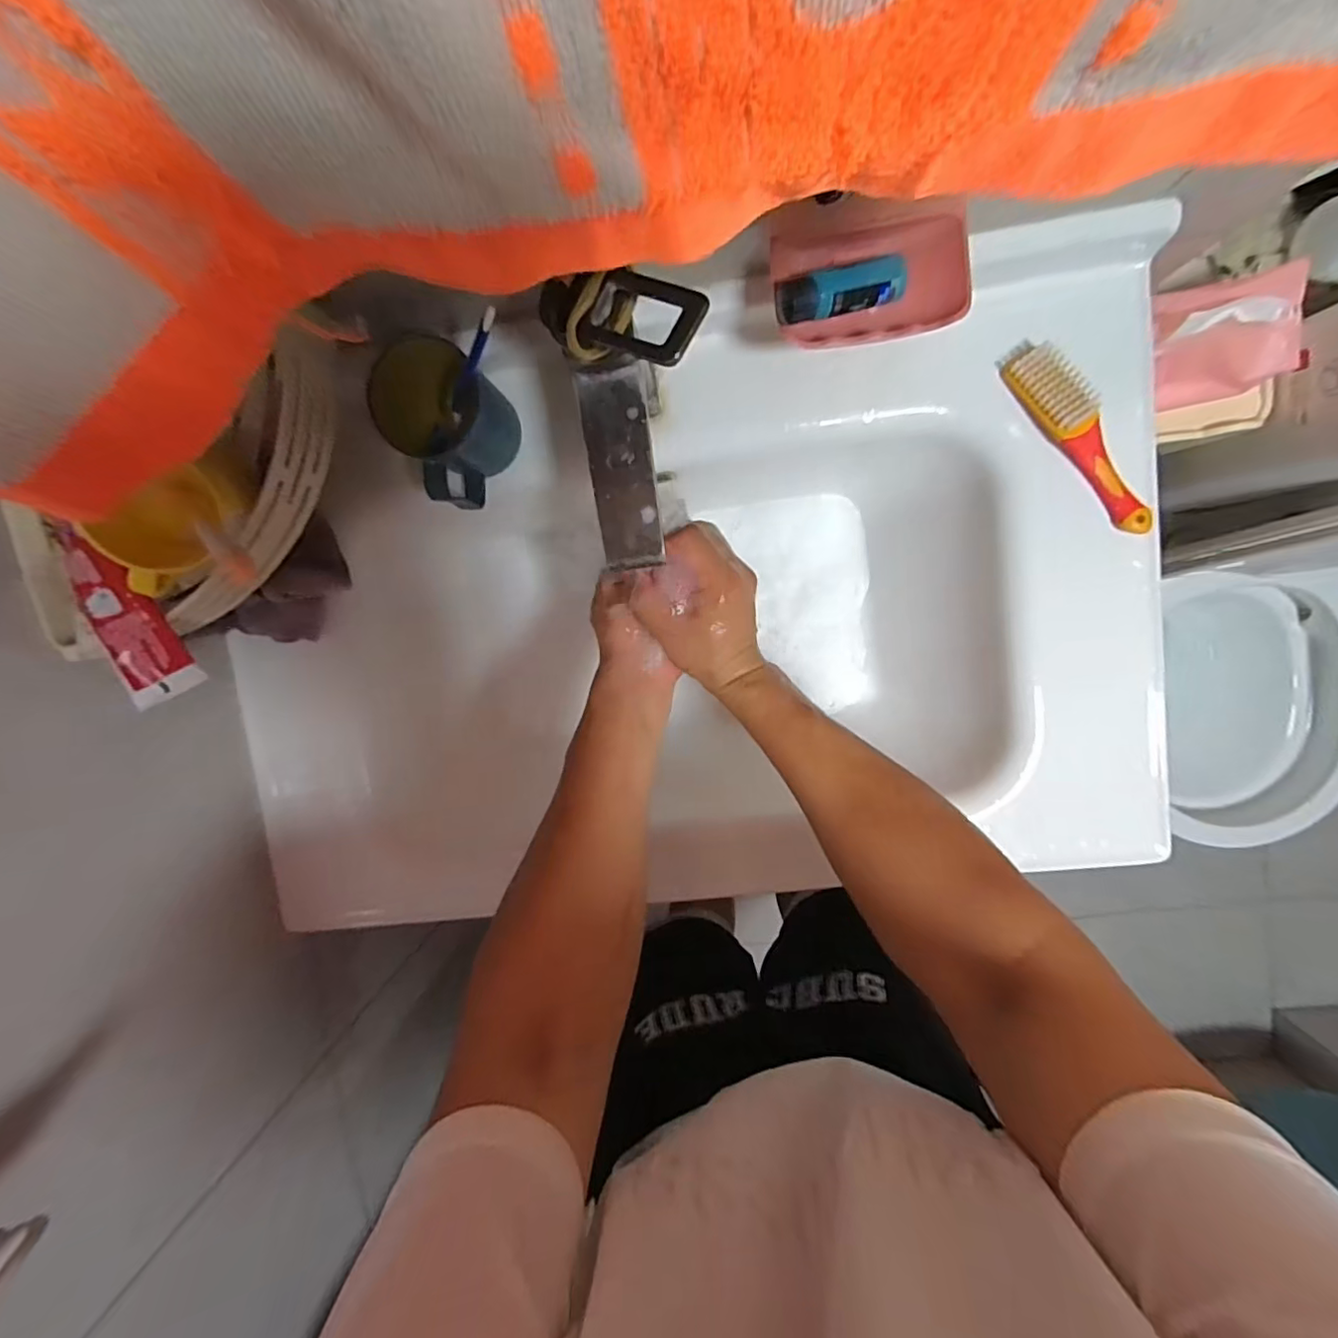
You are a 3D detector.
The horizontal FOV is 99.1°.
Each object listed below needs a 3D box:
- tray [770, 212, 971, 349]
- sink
[{"bbox_3d":[0.134,-0.258,0.382,0.126,0.025,0.075,-3,96,5],"label":"tray"},{"bbox_3d":[0.001,-0.057,0.565,0.794,0.163,0.532,-6,96,5],"label":"sink"}]

